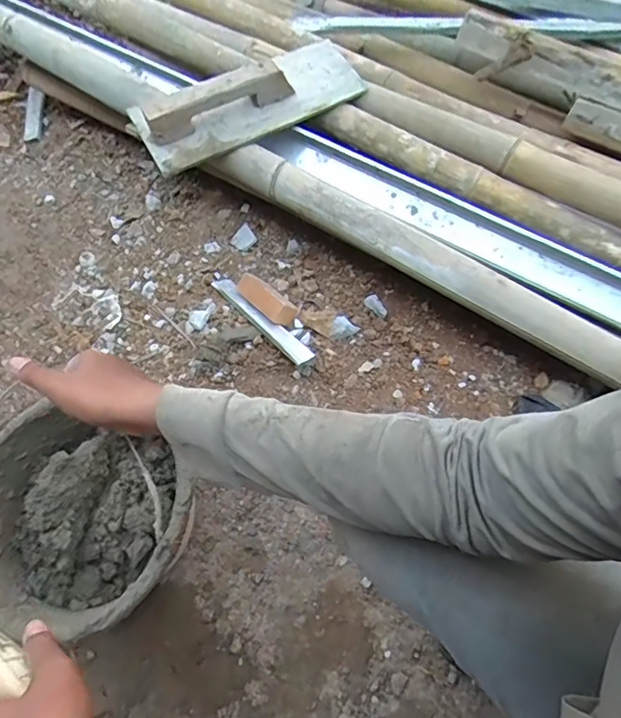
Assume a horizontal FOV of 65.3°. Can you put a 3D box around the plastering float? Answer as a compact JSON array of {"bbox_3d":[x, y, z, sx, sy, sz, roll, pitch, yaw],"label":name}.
[{"bbox_3d":[-0.109,-0.464,0.845,0.395,0.087,0.160,-26,70,-10],"label":"plastering float"}]

